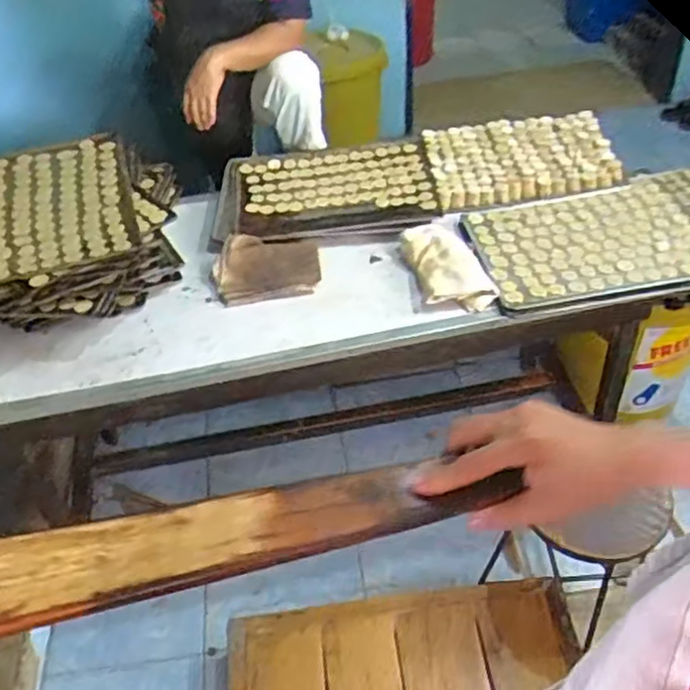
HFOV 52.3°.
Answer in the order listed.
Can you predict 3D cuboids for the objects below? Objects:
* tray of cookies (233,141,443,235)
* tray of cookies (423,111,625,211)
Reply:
[{"bbox_3d":[-0.027,-0.392,1.663,0.453,0.024,0.312,-6,44,-1],"label":"tray of cookies"},{"bbox_3d":[0.421,-0.468,1.711,0.441,0.036,0.307,-8,45,-2],"label":"tray of cookies"}]

